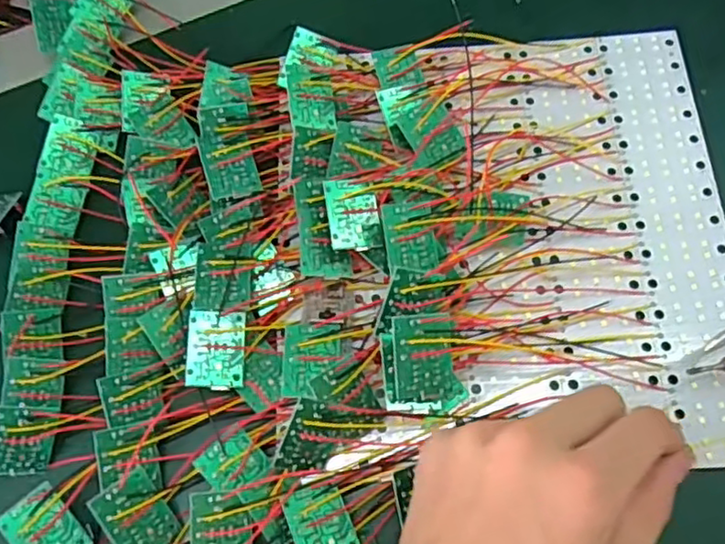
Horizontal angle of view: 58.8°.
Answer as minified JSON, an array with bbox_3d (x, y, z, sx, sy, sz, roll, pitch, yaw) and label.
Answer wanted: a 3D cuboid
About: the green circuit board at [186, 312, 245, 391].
[{"bbox_3d":[-0.068,0.036,0.297,0.027,0.004,0.036,3,72,-15],"label":"green circuit board"}]

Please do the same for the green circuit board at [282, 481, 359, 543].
[{"bbox_3d":[-0.017,0.108,0.276,0.026,0.004,0.033,-14,59,-20],"label":"green circuit board"}]

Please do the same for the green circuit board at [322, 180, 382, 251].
[{"bbox_3d":[-0.004,-0.028,0.315,0.026,0.004,0.035,-6,80,-19],"label":"green circuit board"}]

